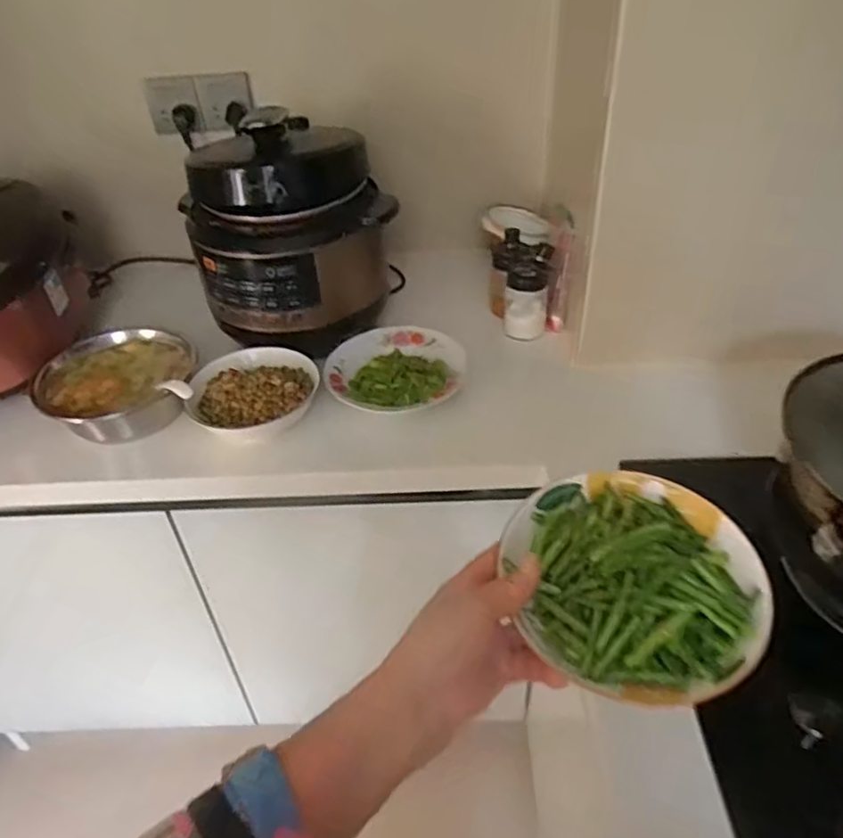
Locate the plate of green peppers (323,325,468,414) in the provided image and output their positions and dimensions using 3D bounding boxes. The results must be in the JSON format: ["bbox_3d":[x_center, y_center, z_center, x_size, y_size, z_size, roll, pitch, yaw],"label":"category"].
[{"bbox_3d":[-0.035,-0.072,0.943,0.197,0.045,0.155,-16,42,-14],"label":"plate of green peppers"}]

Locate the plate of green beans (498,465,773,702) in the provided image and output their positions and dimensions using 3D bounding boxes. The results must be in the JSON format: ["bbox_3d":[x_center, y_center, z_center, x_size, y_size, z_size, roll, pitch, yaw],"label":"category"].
[{"bbox_3d":[0.146,0.104,0.462,0.164,0.037,0.167,-1,41,4],"label":"plate of green beans"}]

